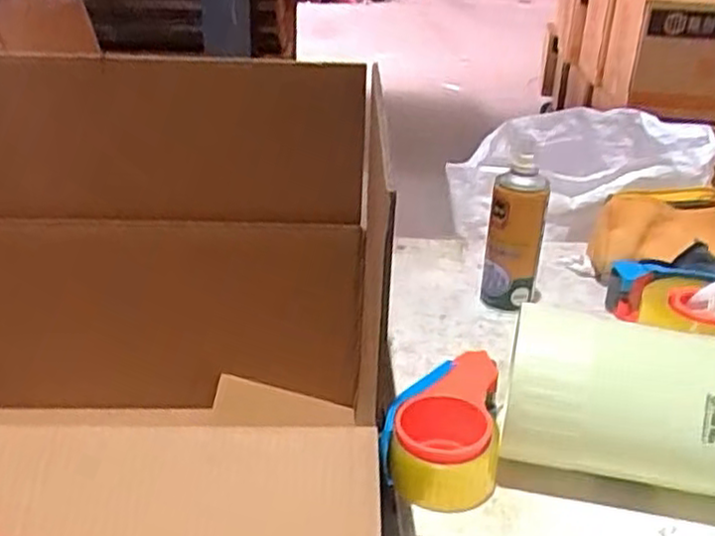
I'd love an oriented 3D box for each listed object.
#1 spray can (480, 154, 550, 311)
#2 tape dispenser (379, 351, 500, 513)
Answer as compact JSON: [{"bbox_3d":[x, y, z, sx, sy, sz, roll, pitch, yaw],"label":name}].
[{"bbox_3d":[0.182,-0.030,0.864,0.063,0.176,0.052,7,26,10],"label":"spray can"},{"bbox_3d":[0.073,0.136,0.636,0.093,0.065,0.135,6,26,8],"label":"tape dispenser"}]

